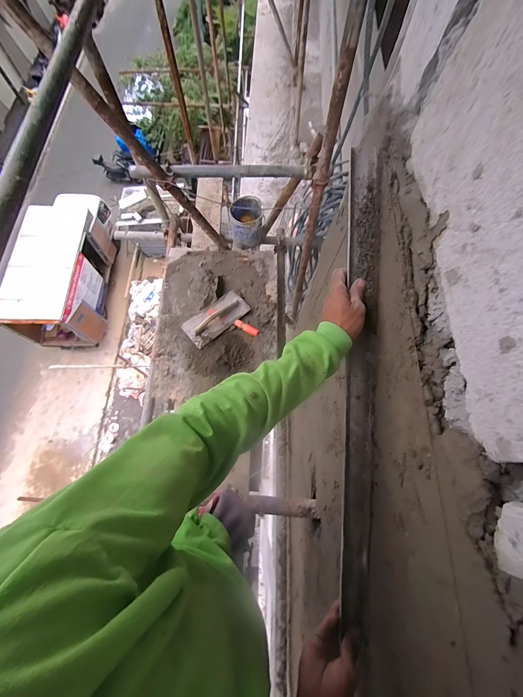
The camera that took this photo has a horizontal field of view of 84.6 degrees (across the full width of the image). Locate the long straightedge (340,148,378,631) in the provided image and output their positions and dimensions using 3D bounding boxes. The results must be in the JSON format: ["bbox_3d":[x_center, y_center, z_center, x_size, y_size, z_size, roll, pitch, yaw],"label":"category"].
[{"bbox_3d":[0.149,0.066,0.432,0.043,0.020,0.699,1,91,-1],"label":"long straightedge"}]

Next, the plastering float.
[{"bbox_3d":[-0.223,-0.155,1.435,0.336,0.054,0.154,-39,76,-14],"label":"plastering float"}]

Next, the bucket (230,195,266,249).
[{"bbox_3d":[-0.071,-0.672,1.553,0.176,0.192,0.182,0,70,-1],"label":"bucket"}]

